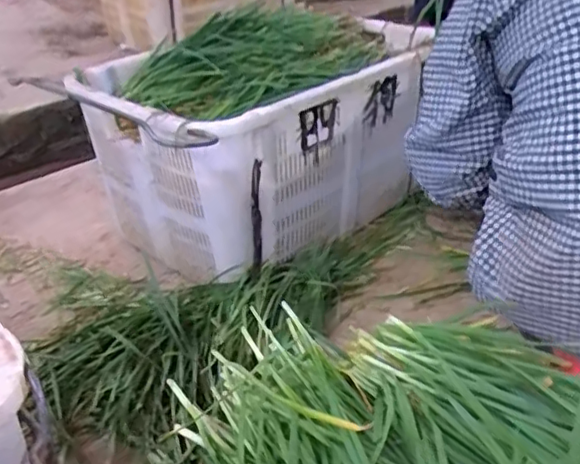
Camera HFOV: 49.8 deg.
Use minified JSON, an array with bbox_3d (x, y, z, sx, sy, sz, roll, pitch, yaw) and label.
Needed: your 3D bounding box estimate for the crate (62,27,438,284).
[{"bbox_3d":[-0.097,-0.191,1.234,0.566,0.299,0.444,-26,39,-32],"label":"crate"}]

